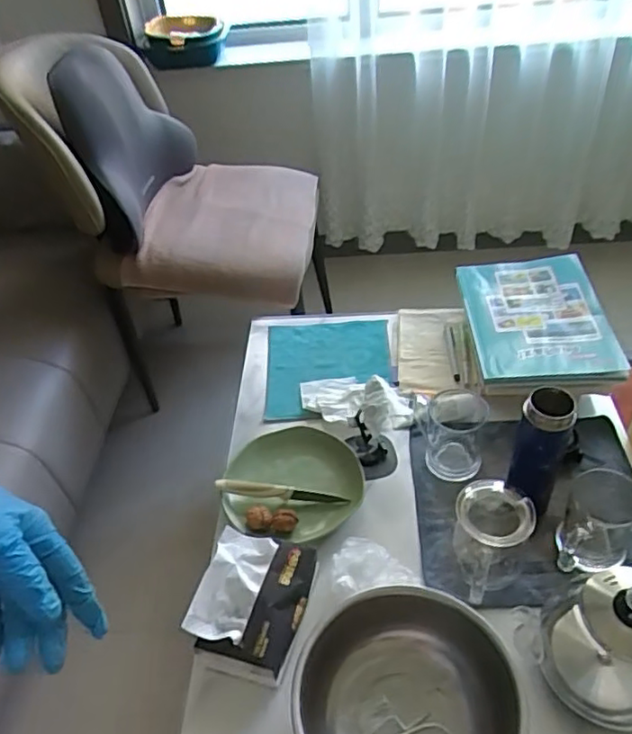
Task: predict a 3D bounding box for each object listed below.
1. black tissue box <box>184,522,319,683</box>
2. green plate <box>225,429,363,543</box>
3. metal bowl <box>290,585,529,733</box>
[{"bbox_3d":[-0.075,0.275,0.735,0.119,0.064,0.151,7,40,14],"label":"black tissue box"},{"bbox_3d":[-0.033,0.167,0.891,0.194,0.019,0.202,-3,39,3],"label":"green plate"},{"bbox_3d":[0.094,0.348,0.633,0.220,0.083,0.213,-3,39,3],"label":"metal bowl"}]

